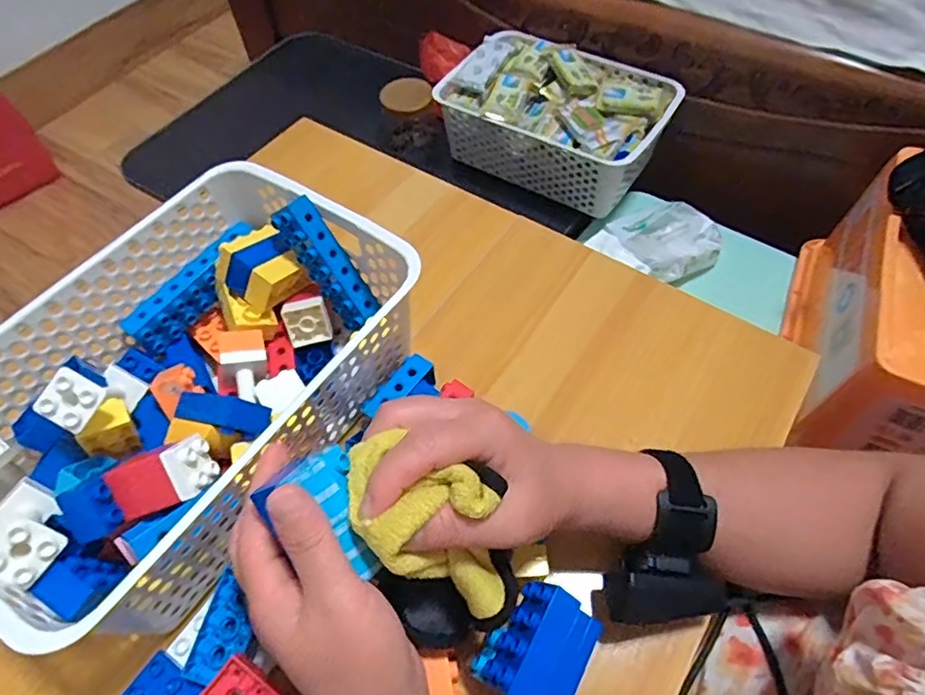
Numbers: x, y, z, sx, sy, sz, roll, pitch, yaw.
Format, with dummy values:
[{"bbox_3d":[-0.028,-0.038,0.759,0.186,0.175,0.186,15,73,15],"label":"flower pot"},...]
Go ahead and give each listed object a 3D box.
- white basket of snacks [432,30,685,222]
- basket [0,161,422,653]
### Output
[{"bbox_3d":[0.137,-0.337,0.838,0.300,0.109,0.211,27,62,17],"label":"white basket of snacks"},{"bbox_3d":[-0.193,0.021,0.405,0.199,0.094,0.302,30,63,19],"label":"basket"}]

